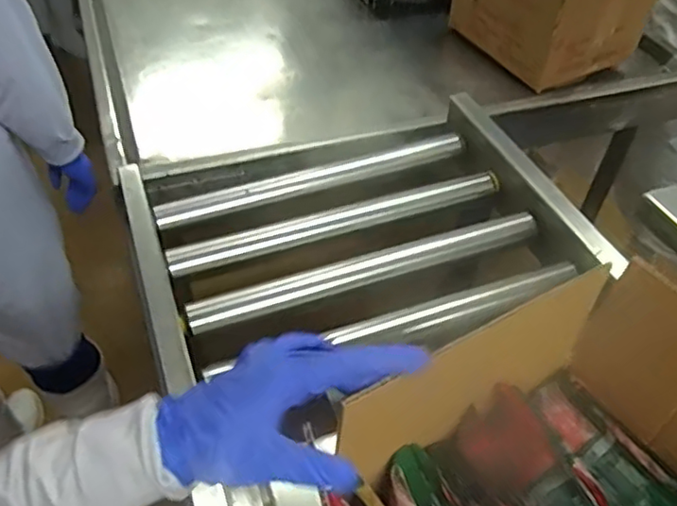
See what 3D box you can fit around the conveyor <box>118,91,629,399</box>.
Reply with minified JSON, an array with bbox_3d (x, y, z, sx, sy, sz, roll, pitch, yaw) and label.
[{"bbox_3d":[0.026,-0.044,0.881,0.605,0.086,0.411,-11,48,-14],"label":"conveyor"}]

